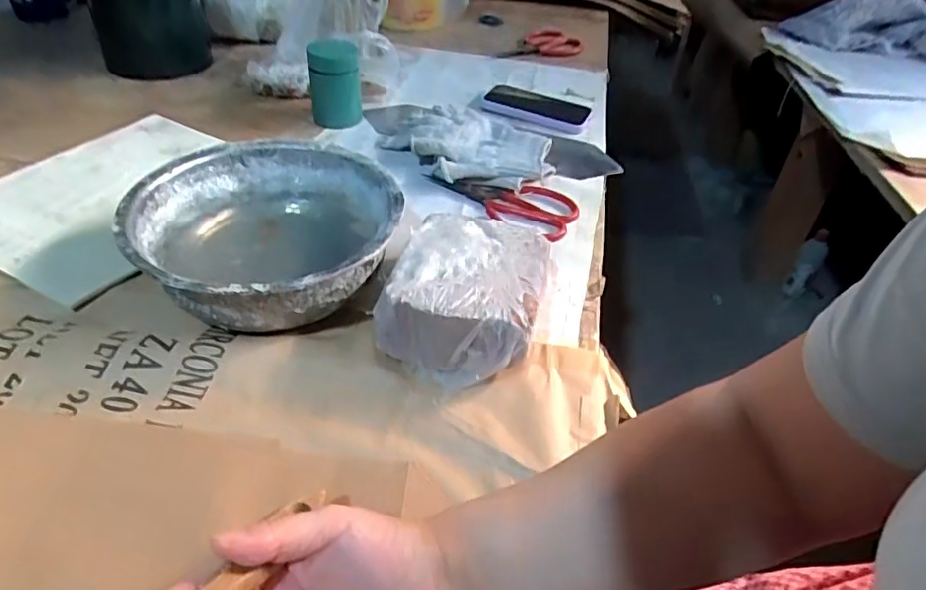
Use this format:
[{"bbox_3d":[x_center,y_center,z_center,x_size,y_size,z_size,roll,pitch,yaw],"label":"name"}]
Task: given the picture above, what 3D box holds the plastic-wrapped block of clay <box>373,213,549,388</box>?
[{"bbox_3d":[0.006,-0.004,0.478,0.116,0.062,0.145,17,43,11],"label":"plastic-wrapped block of clay"}]

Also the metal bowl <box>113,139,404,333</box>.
[{"bbox_3d":[-0.163,-0.047,0.499,0.207,0.075,0.216,-1,42,-8],"label":"metal bowl"}]

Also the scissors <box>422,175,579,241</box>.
[{"bbox_3d":[0.052,-0.114,0.649,0.167,0.012,0.088,29,47,23],"label":"scissors"}]

